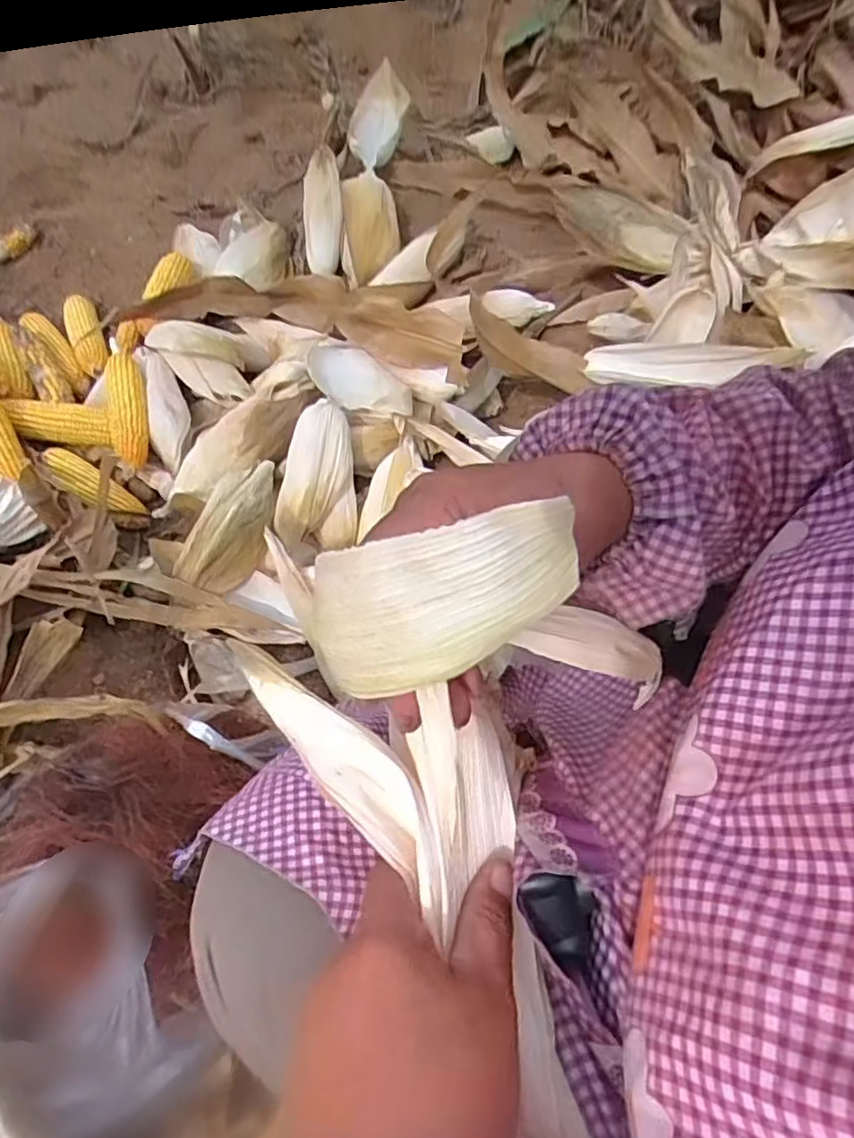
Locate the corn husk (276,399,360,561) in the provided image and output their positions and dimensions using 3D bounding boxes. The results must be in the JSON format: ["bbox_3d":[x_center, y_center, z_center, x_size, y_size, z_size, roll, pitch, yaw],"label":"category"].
[{"bbox_3d":[-0.150,-0.127,0.911,0.112,0.050,0.219,8,80,-41],"label":"corn husk"}]

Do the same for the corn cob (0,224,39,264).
[{"bbox_3d":[-0.758,-0.598,1.208,0.091,0.028,0.031,-41,68,-3],"label":"corn cob"}]

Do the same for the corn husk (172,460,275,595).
[{"bbox_3d":[-0.251,-0.059,0.869,0.079,0.060,0.193,19,60,8],"label":"corn husk"}]

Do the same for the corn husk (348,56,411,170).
[{"bbox_3d":[-0.090,-0.859,1.235,0.111,0.078,0.229,4,59,-1],"label":"corn husk"}]

